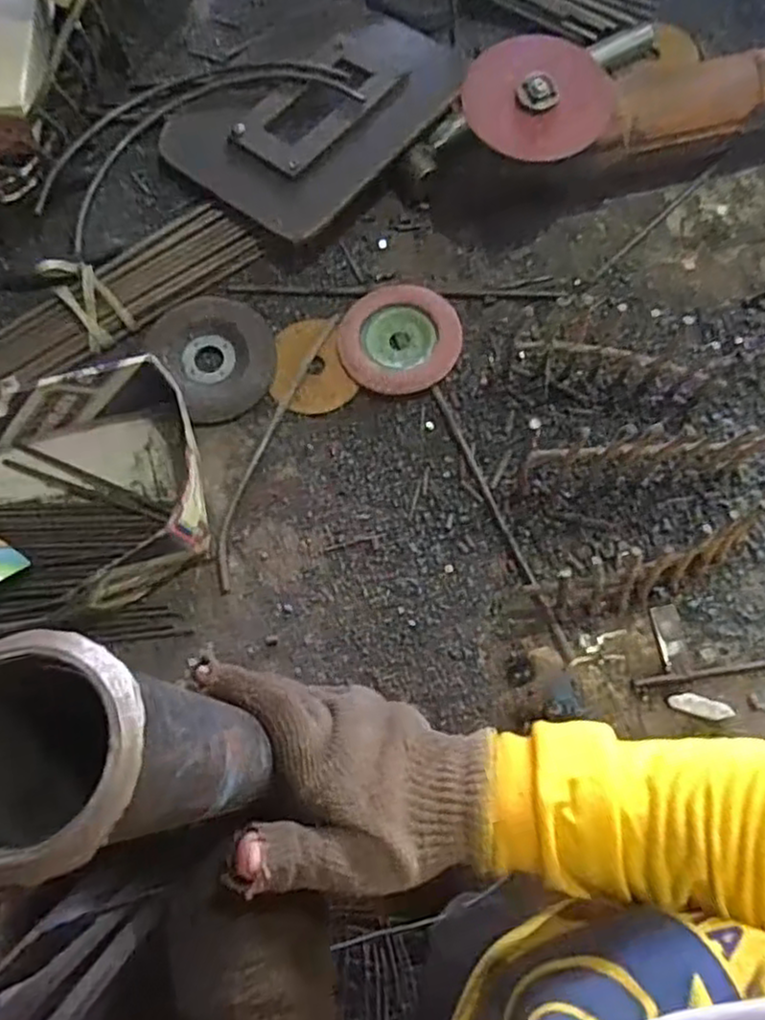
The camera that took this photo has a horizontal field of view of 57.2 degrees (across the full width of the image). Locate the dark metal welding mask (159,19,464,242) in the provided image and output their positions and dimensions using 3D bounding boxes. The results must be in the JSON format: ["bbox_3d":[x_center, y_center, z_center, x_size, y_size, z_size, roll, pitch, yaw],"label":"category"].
[{"bbox_3d":[-0.055,-0.325,0.567,0.171,0.029,0.214,41,79,11],"label":"dark metal welding mask"}]

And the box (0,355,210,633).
[{"bbox_3d":[-0.234,-0.002,0.460,0.235,0.062,0.151,-17,74,-4],"label":"box"}]

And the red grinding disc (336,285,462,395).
[{"bbox_3d":[0.013,-0.128,0.522,0.088,0.011,0.083,0,74,1],"label":"red grinding disc"}]

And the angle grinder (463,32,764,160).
[{"bbox_3d":[0.247,-0.311,0.532,0.382,0.088,0.099,-15,74,-3],"label":"angle grinder"}]

